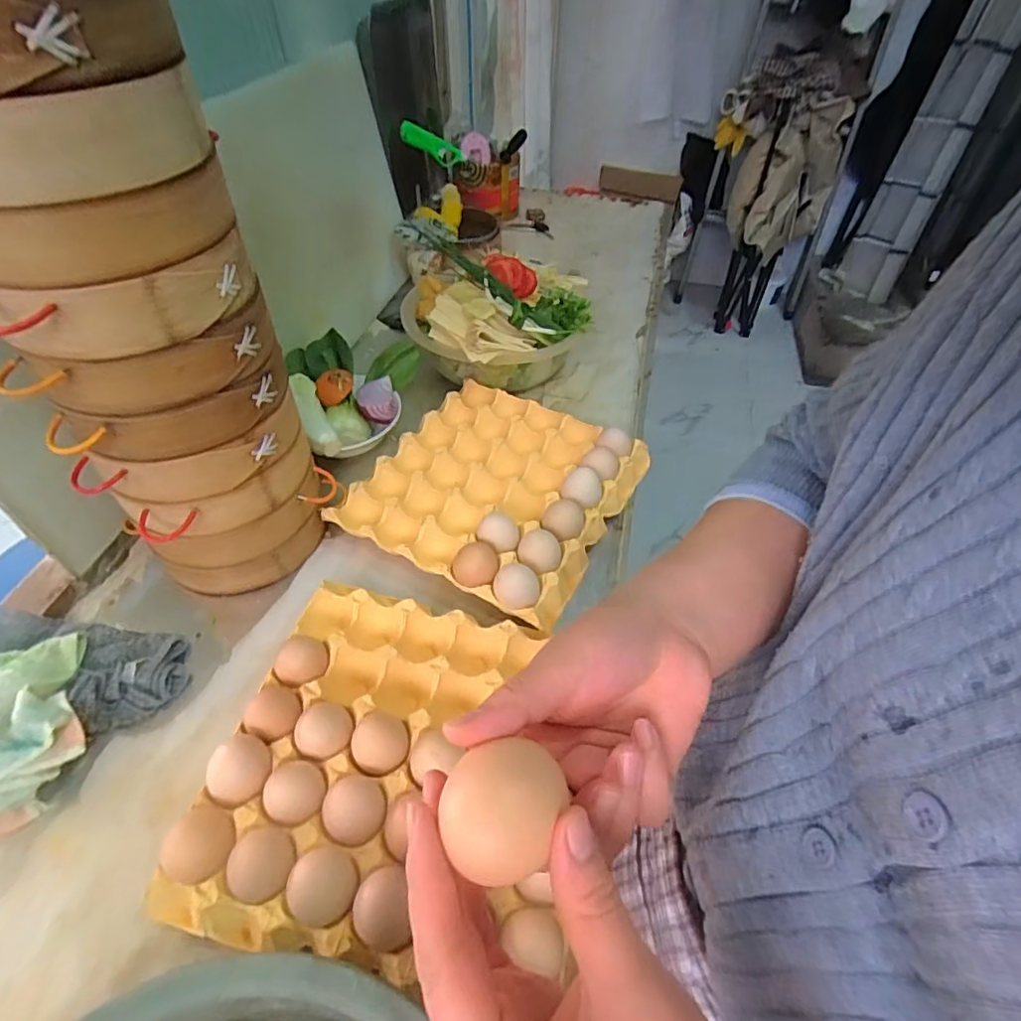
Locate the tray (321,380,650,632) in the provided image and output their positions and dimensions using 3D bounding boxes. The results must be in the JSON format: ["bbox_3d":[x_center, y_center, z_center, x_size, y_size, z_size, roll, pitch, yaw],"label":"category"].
[{"bbox_3d":[-0.018,-0.032,0.664,0.281,0.047,0.288,24,52,18],"label":"tray"}]

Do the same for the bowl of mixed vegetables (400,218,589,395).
[{"bbox_3d":[-0.025,-0.260,0.799,0.254,0.157,0.219,8,49,5],"label":"bowl of mixed vegetables"}]

